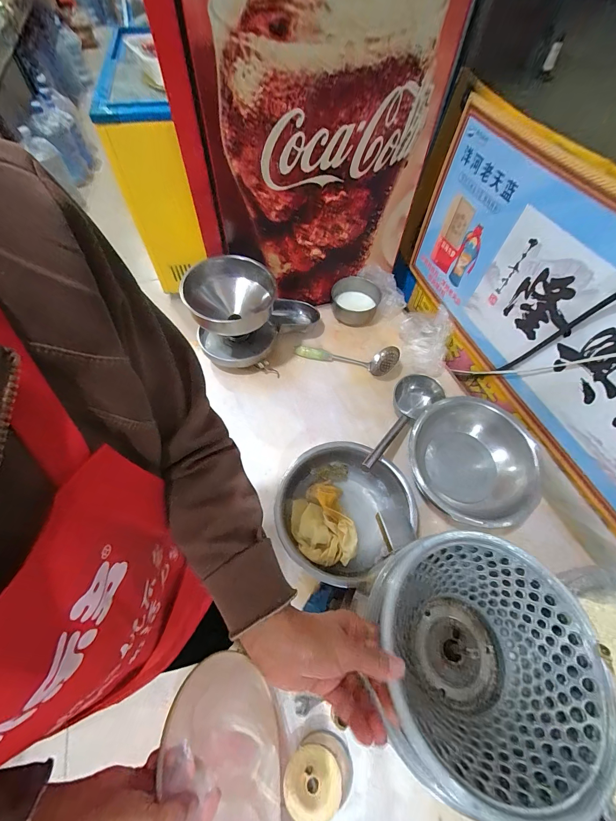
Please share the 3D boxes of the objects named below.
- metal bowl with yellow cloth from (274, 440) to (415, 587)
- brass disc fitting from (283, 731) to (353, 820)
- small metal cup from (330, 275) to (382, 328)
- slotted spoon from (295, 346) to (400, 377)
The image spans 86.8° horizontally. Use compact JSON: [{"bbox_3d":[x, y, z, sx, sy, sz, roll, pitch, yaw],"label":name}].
[{"bbox_3d":[0.073,0.237,0.797,0.275,0.106,0.294,1,59,-1],"label":"metal bowl with yellow cloth"},{"bbox_3d":[0.019,0.643,0.572,0.106,0.029,0.119,38,65,19],"label":"brass disc fitting"},{"bbox_3d":[0.164,-0.383,1.155,0.173,0.084,0.147,13,60,6],"label":"small metal cup"},{"bbox_3d":[0.123,-0.177,1.050,0.328,0.054,0.084,9,59,3],"label":"slotted spoon"}]

